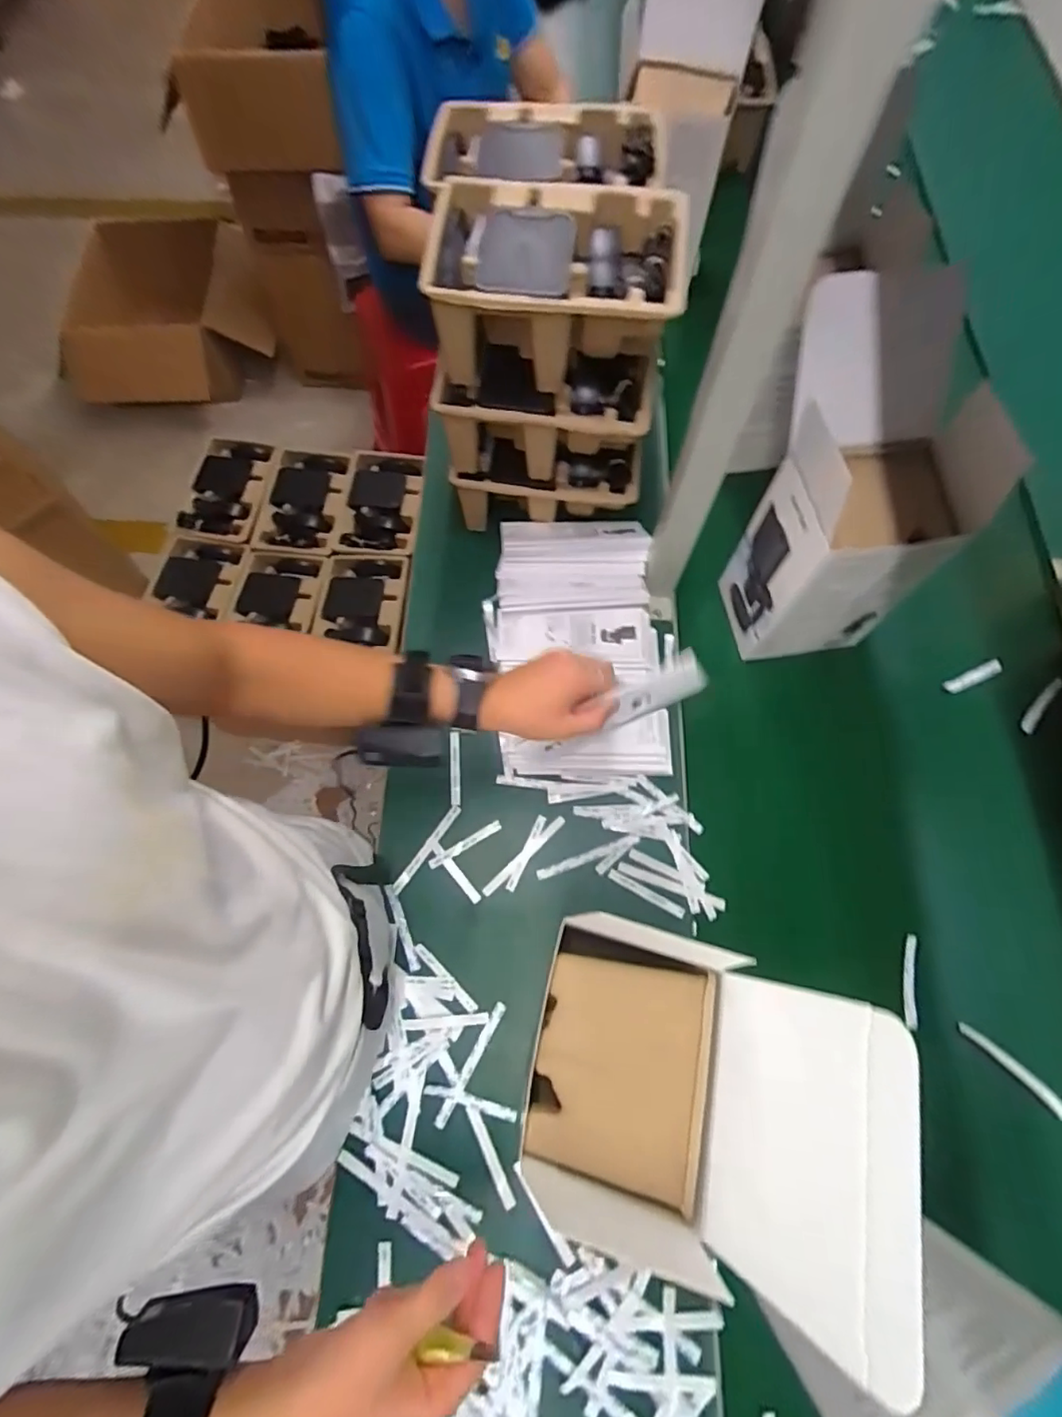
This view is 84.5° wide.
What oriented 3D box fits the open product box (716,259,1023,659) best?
[{"bbox_3d":[0.317,-0.217,0.617,0.139,0.325,0.203,-15,70,-4],"label":"open product box"}]

